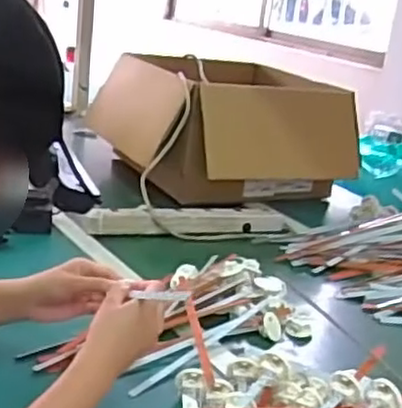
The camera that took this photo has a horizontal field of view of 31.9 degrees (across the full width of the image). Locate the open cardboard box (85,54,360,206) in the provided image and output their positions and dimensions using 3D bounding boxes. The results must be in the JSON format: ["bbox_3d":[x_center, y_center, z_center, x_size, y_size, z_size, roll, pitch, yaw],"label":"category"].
[{"bbox_3d":[0.042,-0.166,1.534,0.479,0.230,0.366,-1,20,-26],"label":"open cardboard box"}]

